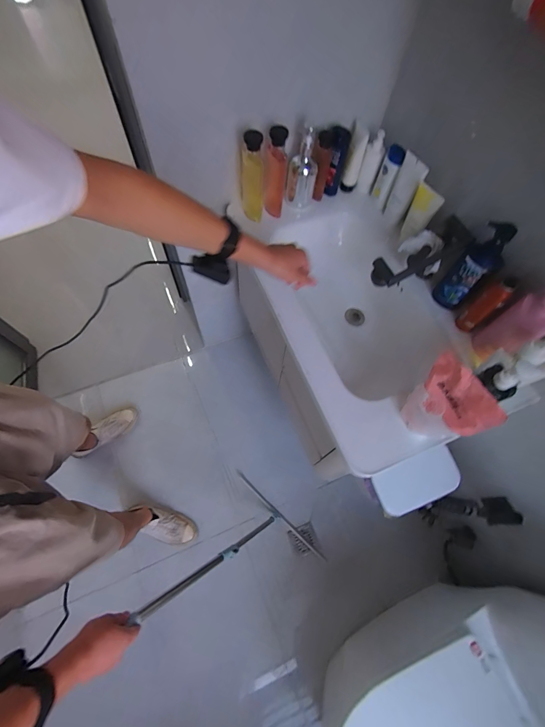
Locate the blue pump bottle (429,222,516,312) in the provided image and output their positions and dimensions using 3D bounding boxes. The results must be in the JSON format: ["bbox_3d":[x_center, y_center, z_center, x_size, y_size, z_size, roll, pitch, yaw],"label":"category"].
[{"bbox_3d":[0.451,-0.209,0.757,0.073,0.224,0.082,-43,76,-16],"label":"blue pump bottle"}]

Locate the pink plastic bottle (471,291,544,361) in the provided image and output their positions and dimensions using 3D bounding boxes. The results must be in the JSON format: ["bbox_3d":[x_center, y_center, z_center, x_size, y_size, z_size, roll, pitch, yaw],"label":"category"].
[{"bbox_3d":[0.515,-0.074,0.701,0.042,0.211,0.083,-31,73,-13],"label":"pink plastic bottle"}]

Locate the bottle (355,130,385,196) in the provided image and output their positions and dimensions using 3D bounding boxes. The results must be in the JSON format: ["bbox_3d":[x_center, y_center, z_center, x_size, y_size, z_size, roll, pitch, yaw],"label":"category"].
[{"bbox_3d":[0.291,-0.584,0.958,0.048,0.160,0.045,25,53,11],"label":"bottle"}]

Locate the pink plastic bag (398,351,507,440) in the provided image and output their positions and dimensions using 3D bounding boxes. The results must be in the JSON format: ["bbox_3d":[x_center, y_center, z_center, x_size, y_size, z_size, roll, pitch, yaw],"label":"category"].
[{"bbox_3d":[0.309,0.076,0.610,0.050,0.193,0.132,-28,72,-12],"label":"pink plastic bag"}]

